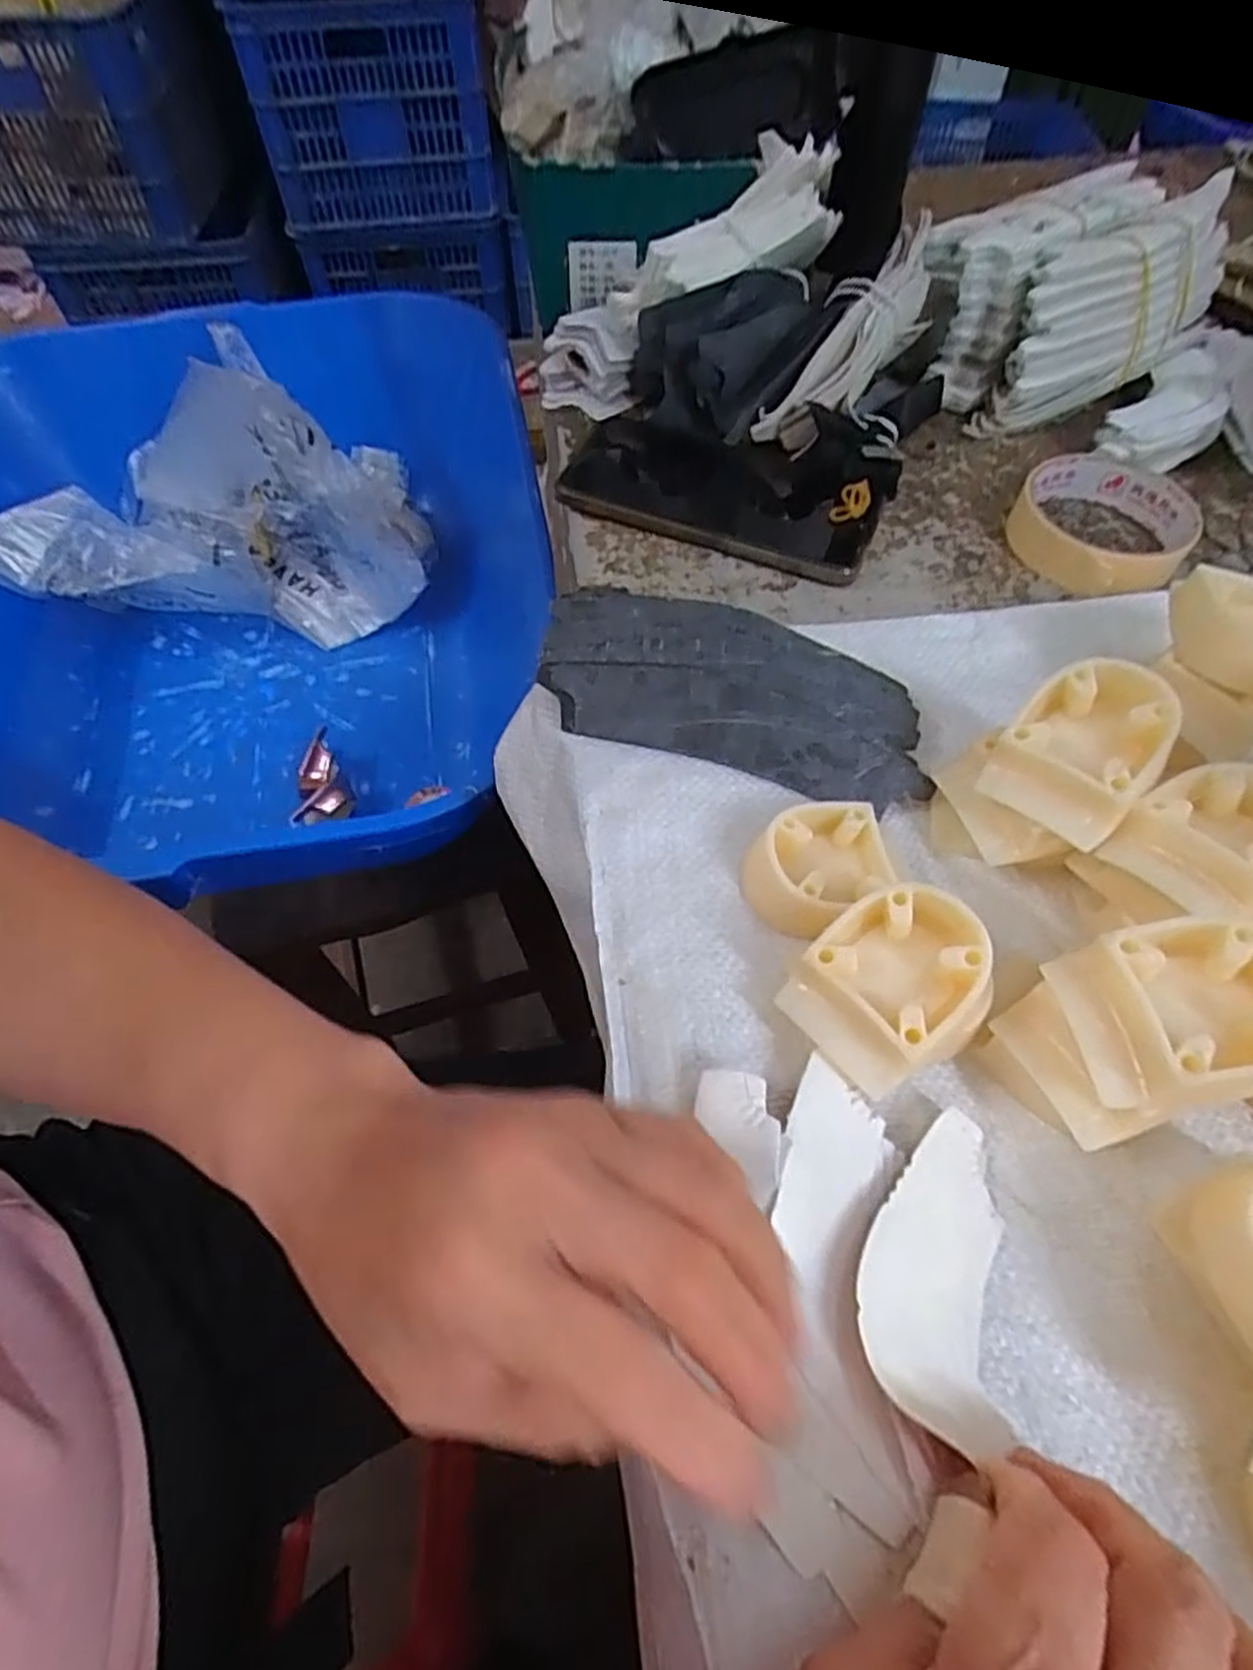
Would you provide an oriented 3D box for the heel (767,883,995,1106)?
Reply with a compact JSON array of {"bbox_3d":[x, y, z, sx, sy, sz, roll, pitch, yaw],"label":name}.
[{"bbox_3d":[0.084,0.051,0.252,0.054,0.045,0.048,-32,63,-18],"label":"heel"}]

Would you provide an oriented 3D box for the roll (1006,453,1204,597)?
[{"bbox_3d":[0.243,-0.161,0.402,0.082,0.024,0.100,31,63,19],"label":"roll"}]

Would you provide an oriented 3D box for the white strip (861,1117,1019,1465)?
[{"bbox_3d":[0.087,0.123,0.224,0.043,0.017,0.081,11,58,6],"label":"white strip"}]

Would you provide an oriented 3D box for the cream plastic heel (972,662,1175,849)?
[{"bbox_3d":[0.160,-0.031,0.274,0.045,0.033,0.053,39,65,22],"label":"cream plastic heel"}]

